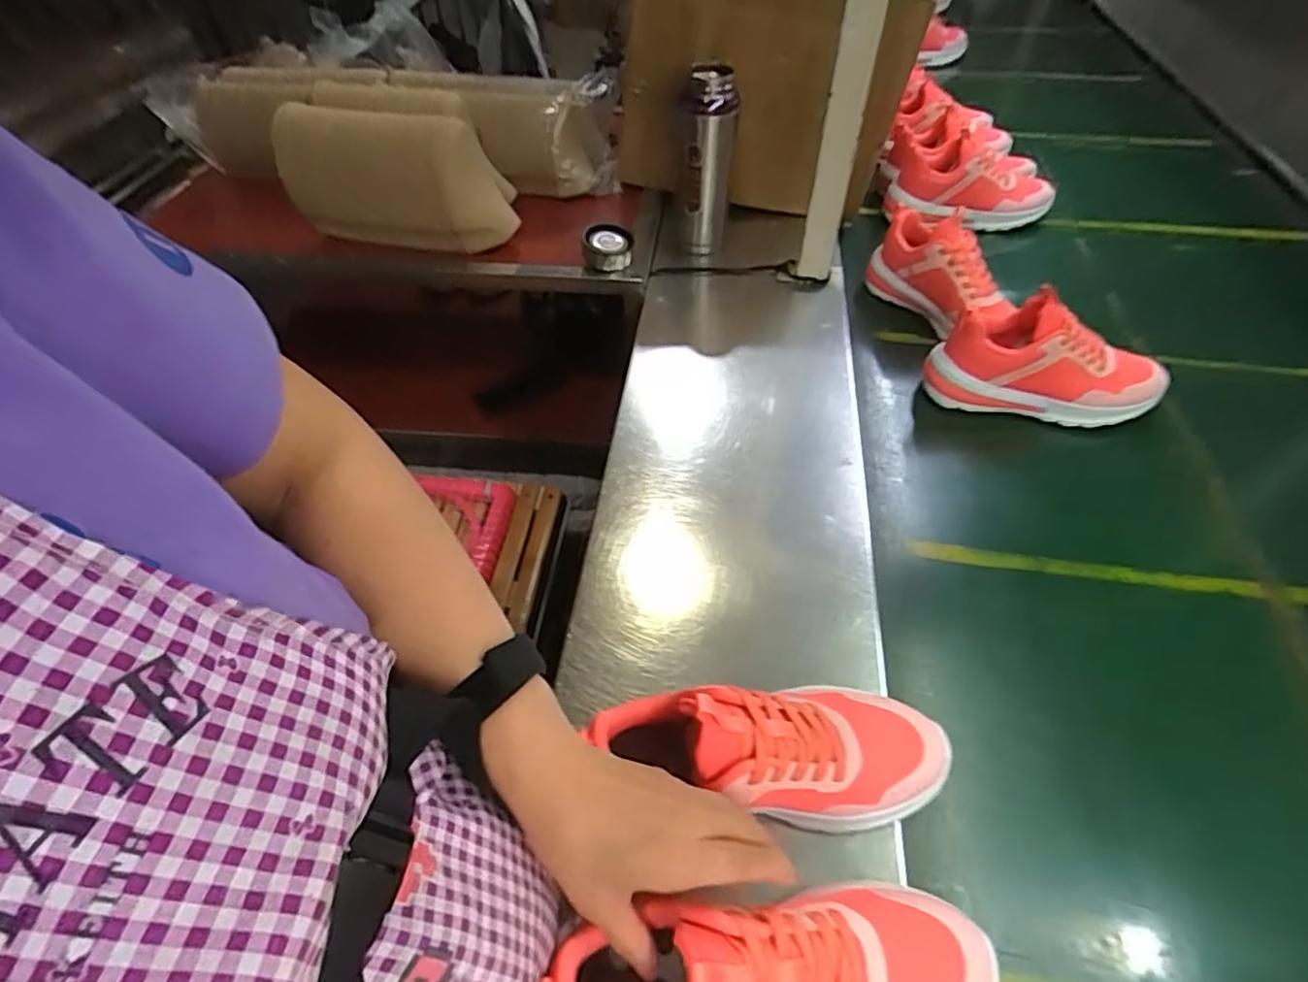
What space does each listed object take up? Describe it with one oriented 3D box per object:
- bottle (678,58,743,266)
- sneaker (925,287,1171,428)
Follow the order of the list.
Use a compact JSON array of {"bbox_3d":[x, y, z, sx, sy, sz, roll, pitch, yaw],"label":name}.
[{"bbox_3d":[0.068,-0.430,0.863,0.071,0.232,0.070,4,54,2],"label":"bottle"},{"bbox_3d":[0.452,-0.144,0.723,0.249,0.116,0.095,18,56,12],"label":"sneaker"}]

